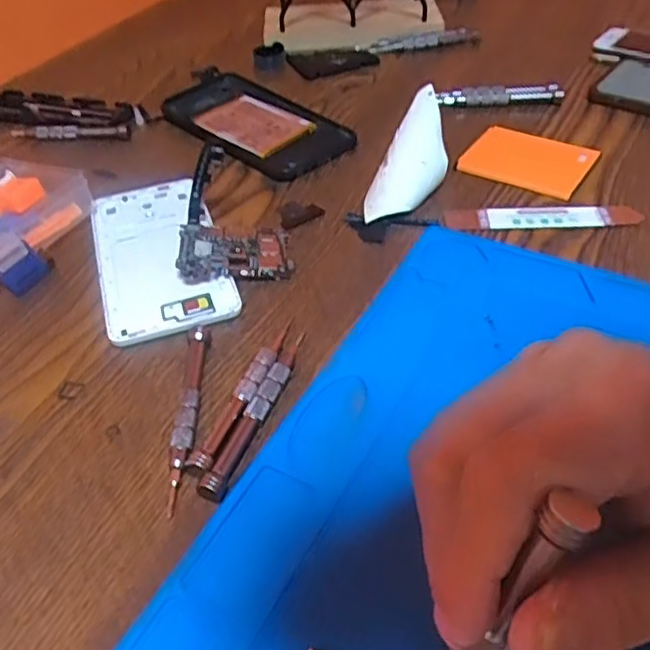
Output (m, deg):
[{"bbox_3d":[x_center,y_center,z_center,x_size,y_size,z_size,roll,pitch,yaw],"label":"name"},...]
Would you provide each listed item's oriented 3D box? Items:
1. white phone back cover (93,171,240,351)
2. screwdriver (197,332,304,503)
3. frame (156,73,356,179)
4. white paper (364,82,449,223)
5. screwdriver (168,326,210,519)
[{"bbox_3d":[-0.102,-0.045,0.398,0.072,0.007,0.147,-16,45,-12],"label":"white phone back cover"},{"bbox_3d":[-0.029,0.038,0.306,0.010,0.009,0.100,15,47,19],"label":"screwdriver"},{"bbox_3d":[-0.058,-0.158,0.511,0.078,0.010,0.168,-35,52,-28],"label":"frame"},{"bbox_3d":[0.056,-0.106,0.422,0.039,0.015,0.091,20,83,23],"label":"white paper"},{"bbox_3d":[-0.063,0.040,0.306,0.010,0.010,0.102,-3,44,1],"label":"screwdriver"}]

